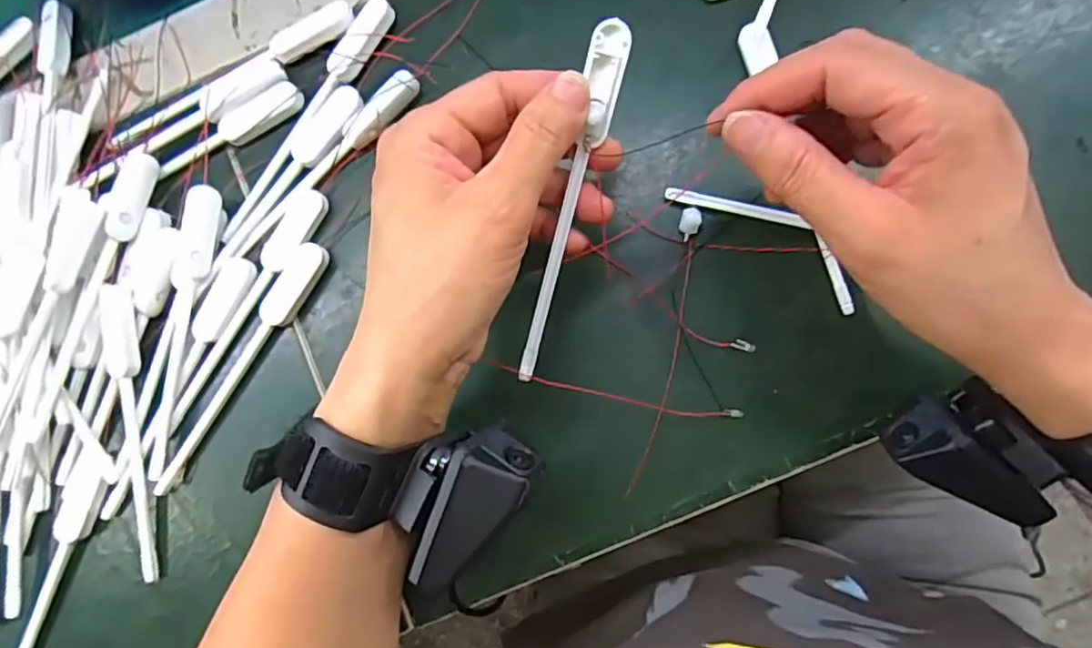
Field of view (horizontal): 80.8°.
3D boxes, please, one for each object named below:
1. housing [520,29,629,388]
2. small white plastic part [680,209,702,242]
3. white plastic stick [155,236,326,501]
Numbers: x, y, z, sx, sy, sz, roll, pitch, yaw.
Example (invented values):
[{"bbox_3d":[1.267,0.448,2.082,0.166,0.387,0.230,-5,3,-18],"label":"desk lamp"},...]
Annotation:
[{"bbox_3d":[0.008,-0.044,0.258,0.015,0.005,0.145,18,110,6],"label":"housing"},{"bbox_3d":[0.069,-0.048,0.307,0.009,0.004,0.016,19,87,6],"label":"small white plastic part"},{"bbox_3d":[-0.153,0.022,0.320,0.017,0.007,0.143,34,89,7],"label":"white plastic stick"}]

